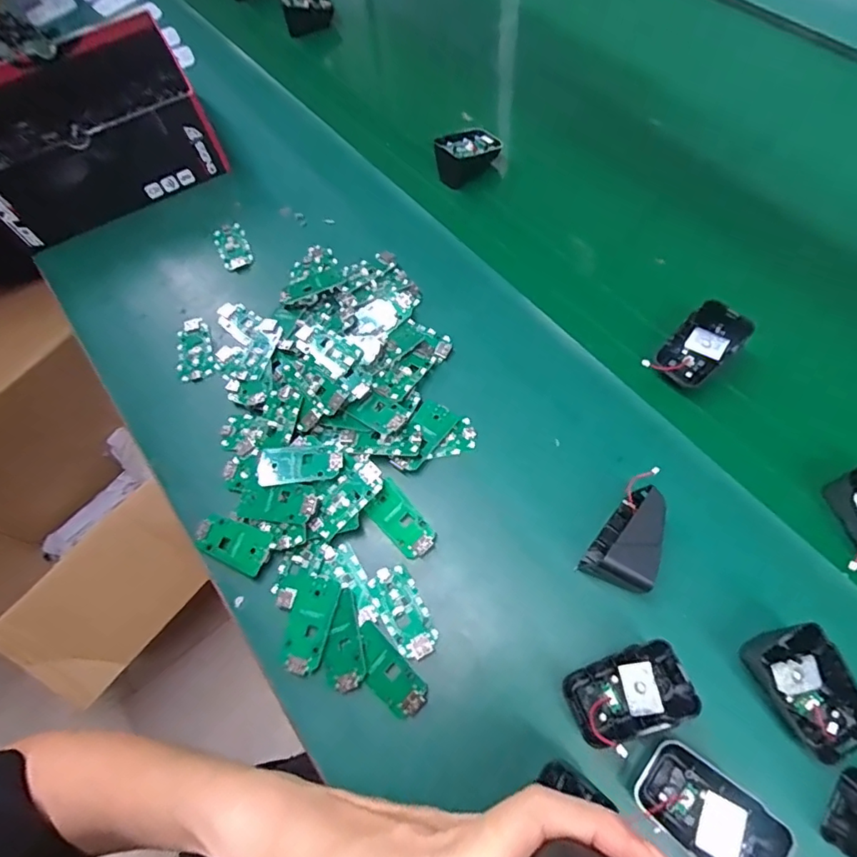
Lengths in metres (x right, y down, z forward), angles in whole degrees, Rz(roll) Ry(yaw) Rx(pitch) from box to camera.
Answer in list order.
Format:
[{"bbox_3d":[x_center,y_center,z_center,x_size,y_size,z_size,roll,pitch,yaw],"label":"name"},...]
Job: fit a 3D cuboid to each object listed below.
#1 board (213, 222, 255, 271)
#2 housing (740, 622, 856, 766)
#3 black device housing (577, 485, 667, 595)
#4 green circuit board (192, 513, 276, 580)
[{"bbox_3d":[-0.198,-0.184,0.539,0.032,0.007,0.063,-23,62,-8],"label":"board"},{"bbox_3d":[0.225,0.153,0.313,0.046,0.033,0.070,-30,65,-9],"label":"housing"},{"bbox_3d":[0.137,0.077,0.355,0.041,0.044,0.064,31,71,20],"label":"black device housing"},{"bbox_3d":[-0.145,0.084,0.394,0.060,0.009,0.031,22,65,15],"label":"green circuit board"}]

